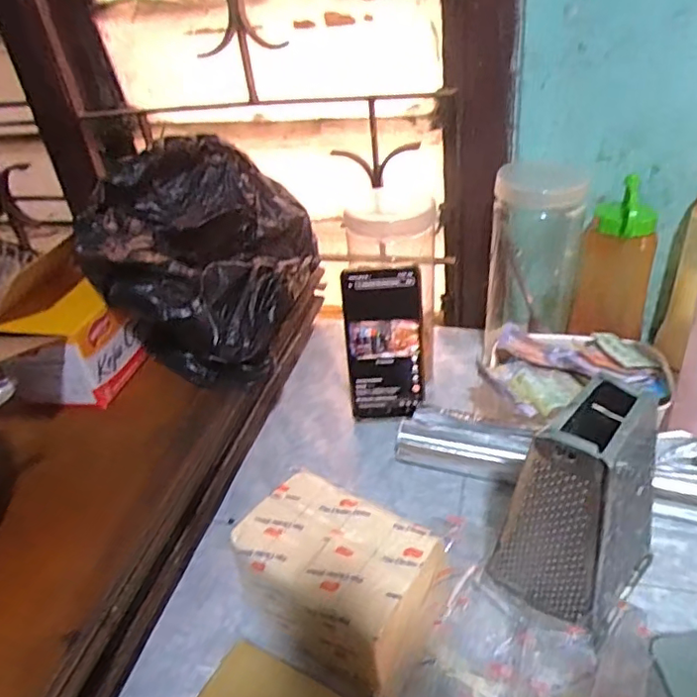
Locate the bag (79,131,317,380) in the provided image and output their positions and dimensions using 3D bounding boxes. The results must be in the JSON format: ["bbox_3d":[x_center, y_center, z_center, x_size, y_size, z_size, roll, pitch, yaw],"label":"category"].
[{"bbox_3d":[-0.144,-0.101,0.591,0.161,0.172,0.258,0,35,11],"label":"bag"}]

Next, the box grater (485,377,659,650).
[{"bbox_3d":[0.163,0.105,0.395,0.083,0.163,0.098,23,45,37],"label":"box grater"}]

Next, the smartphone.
[{"bbox_3d":[0.037,-0.003,0.570,0.075,0.157,0.016,-3,20,3],"label":"smartphone"}]

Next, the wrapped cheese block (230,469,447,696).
[{"bbox_3d":[-0.005,0.169,0.412,0.146,0.080,0.092,21,43,35],"label":"wrapped cheese block"}]

